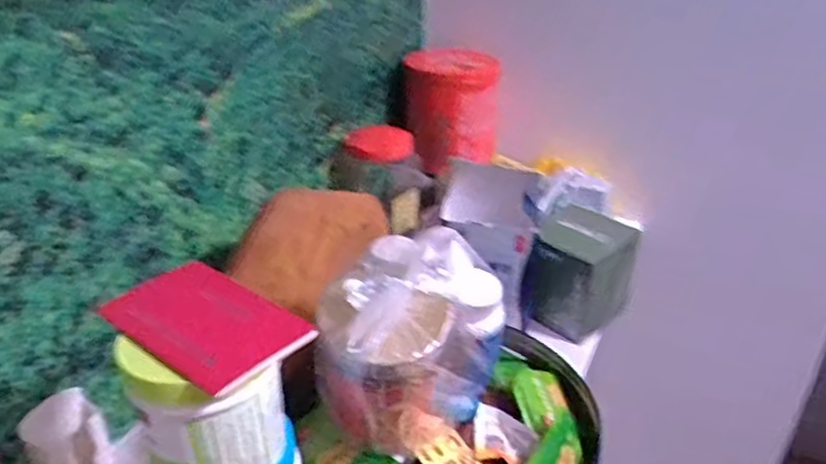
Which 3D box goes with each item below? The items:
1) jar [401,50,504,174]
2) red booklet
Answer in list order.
[{"bbox_3d":[0.066,-0.201,1.037,0.137,0.165,0.114,5,30,8],"label":"jar"},{"bbox_3d":[-0.134,0.056,0.419,0.125,0.008,0.079,25,39,27],"label":"red booklet"}]

